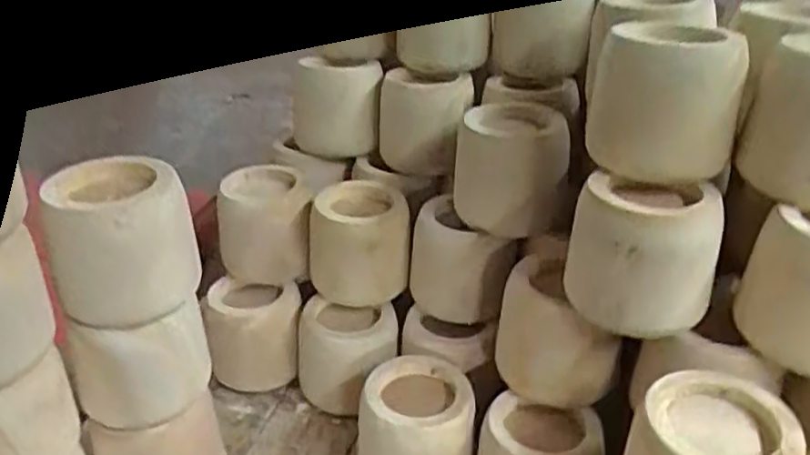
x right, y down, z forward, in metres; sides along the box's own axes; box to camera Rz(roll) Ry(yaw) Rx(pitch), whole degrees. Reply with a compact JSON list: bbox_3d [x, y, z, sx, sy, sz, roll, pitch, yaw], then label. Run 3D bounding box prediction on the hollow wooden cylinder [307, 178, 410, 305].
[{"bbox_3d":[-0.067,0.021,1.001,0.144,0.125,0.140,-1,29,-2],"label":"hollow wooden cylinder"}]

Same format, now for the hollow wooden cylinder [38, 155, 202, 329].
[{"bbox_3d":[-0.294,0.009,0.712,0.135,0.126,0.134,-14,32,-24],"label":"hollow wooden cylinder"}]

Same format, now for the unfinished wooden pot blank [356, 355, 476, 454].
[{"bbox_3d":[0.014,0.244,0.847,0.134,0.135,0.125,2,29,3],"label":"unfinished wooden pot blank"}]

